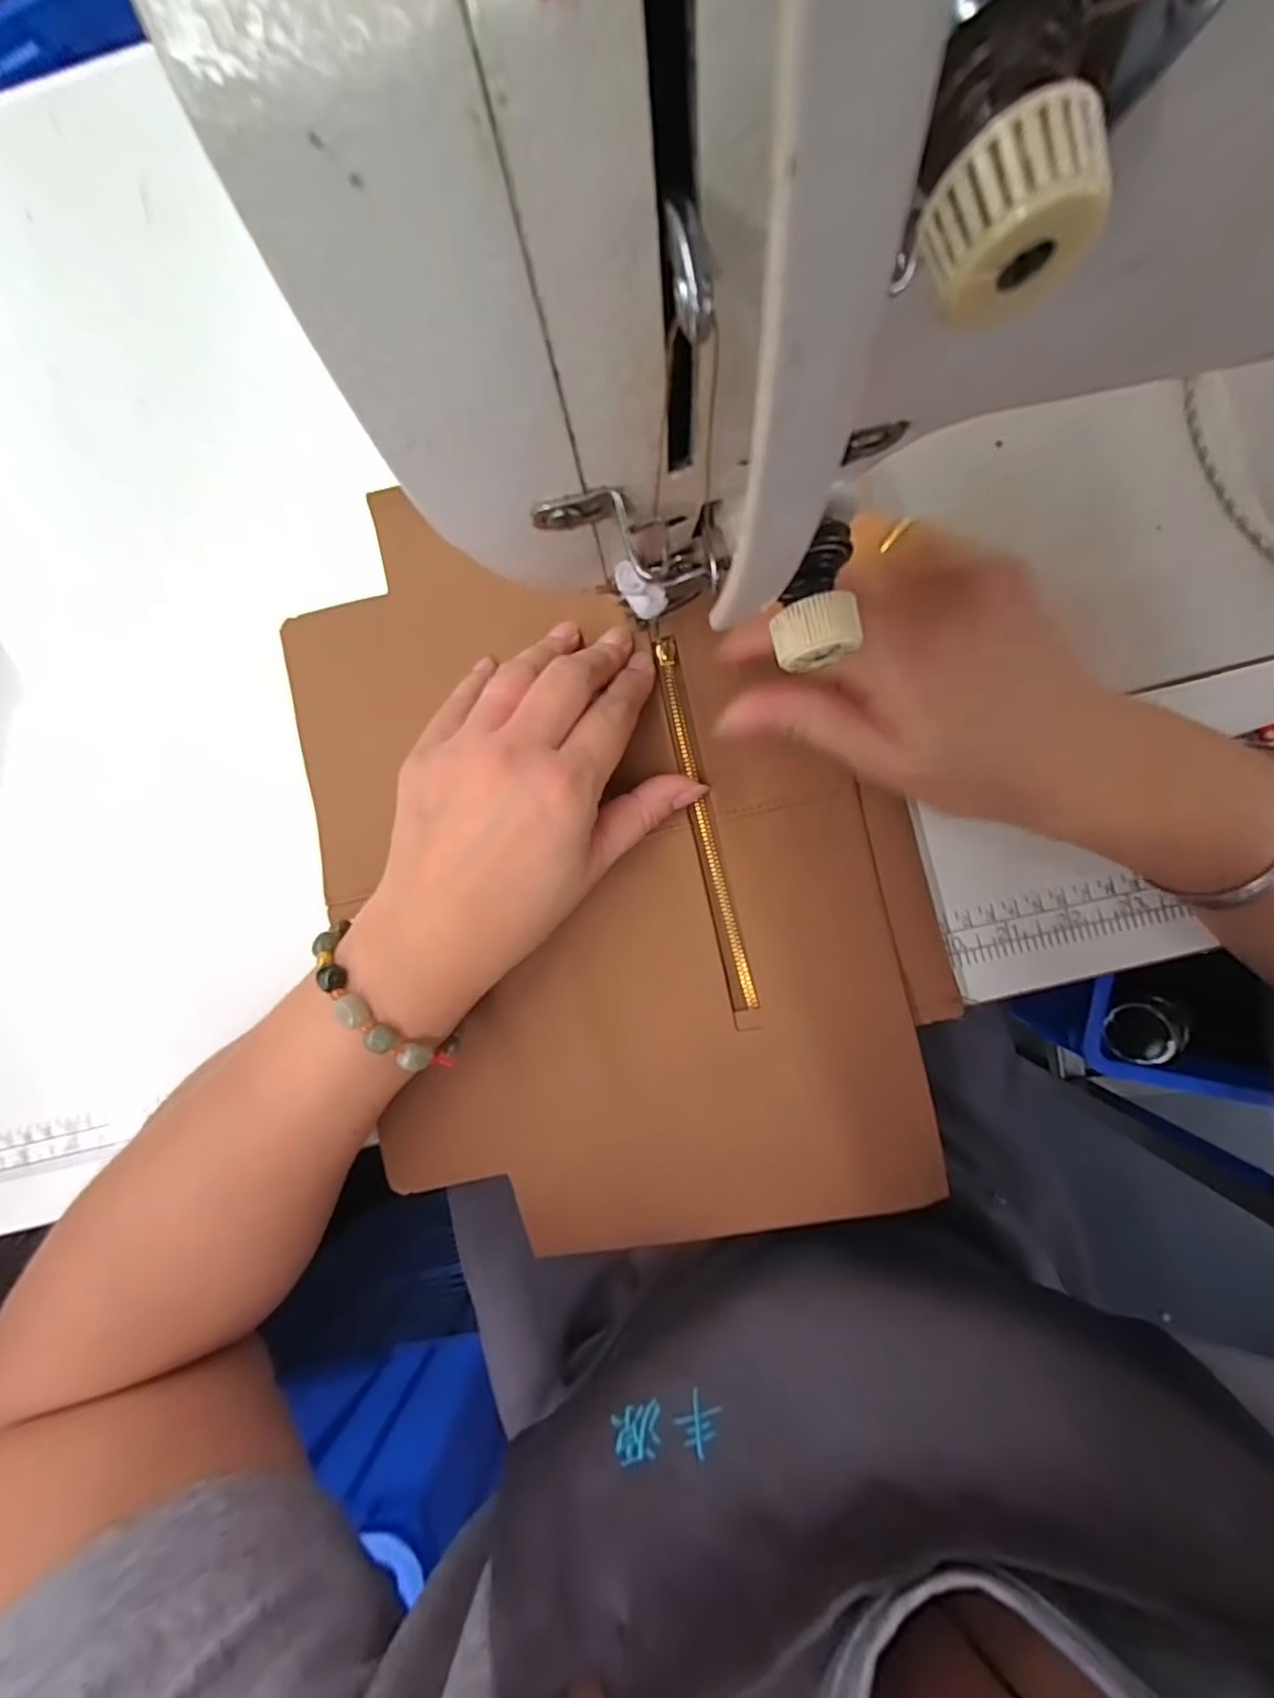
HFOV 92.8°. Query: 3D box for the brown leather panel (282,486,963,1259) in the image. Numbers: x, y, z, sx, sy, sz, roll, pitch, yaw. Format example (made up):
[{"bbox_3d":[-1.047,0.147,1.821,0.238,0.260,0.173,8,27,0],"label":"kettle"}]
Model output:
[{"bbox_3d":[-0.009,0.009,0.269,0.253,0.026,0.322,-12,85,5],"label":"brown leather panel"}]

